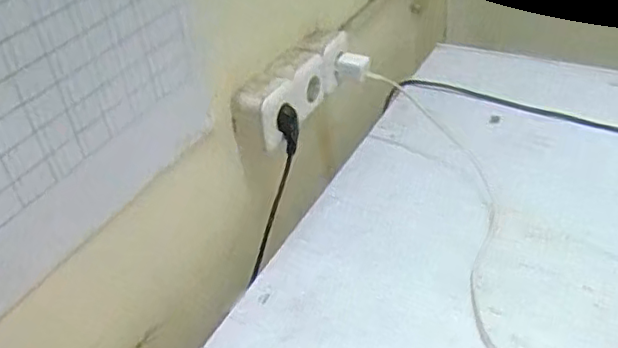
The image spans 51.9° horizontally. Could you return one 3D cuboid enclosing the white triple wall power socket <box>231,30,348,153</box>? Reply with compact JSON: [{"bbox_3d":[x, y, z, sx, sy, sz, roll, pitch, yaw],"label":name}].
[{"bbox_3d":[-0.017,-0.126,0.897,0.062,0.079,0.244,16,43,25],"label":"white triple wall power socket"}]

